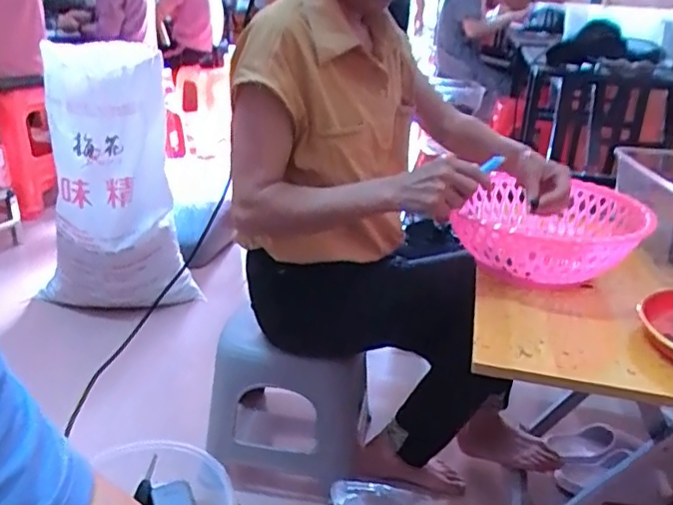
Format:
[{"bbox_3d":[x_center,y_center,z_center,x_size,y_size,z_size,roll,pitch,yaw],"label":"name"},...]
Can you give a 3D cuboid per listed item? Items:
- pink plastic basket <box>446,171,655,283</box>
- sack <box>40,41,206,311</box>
[{"bbox_3d":[0.332,-0.028,0.935,0.267,0.110,0.280,10,24,17],"label":"pink plastic basket"},{"bbox_3d":[-0.601,-0.162,1.595,0.393,0.707,0.214,-6,24,-18],"label":"sack"}]

